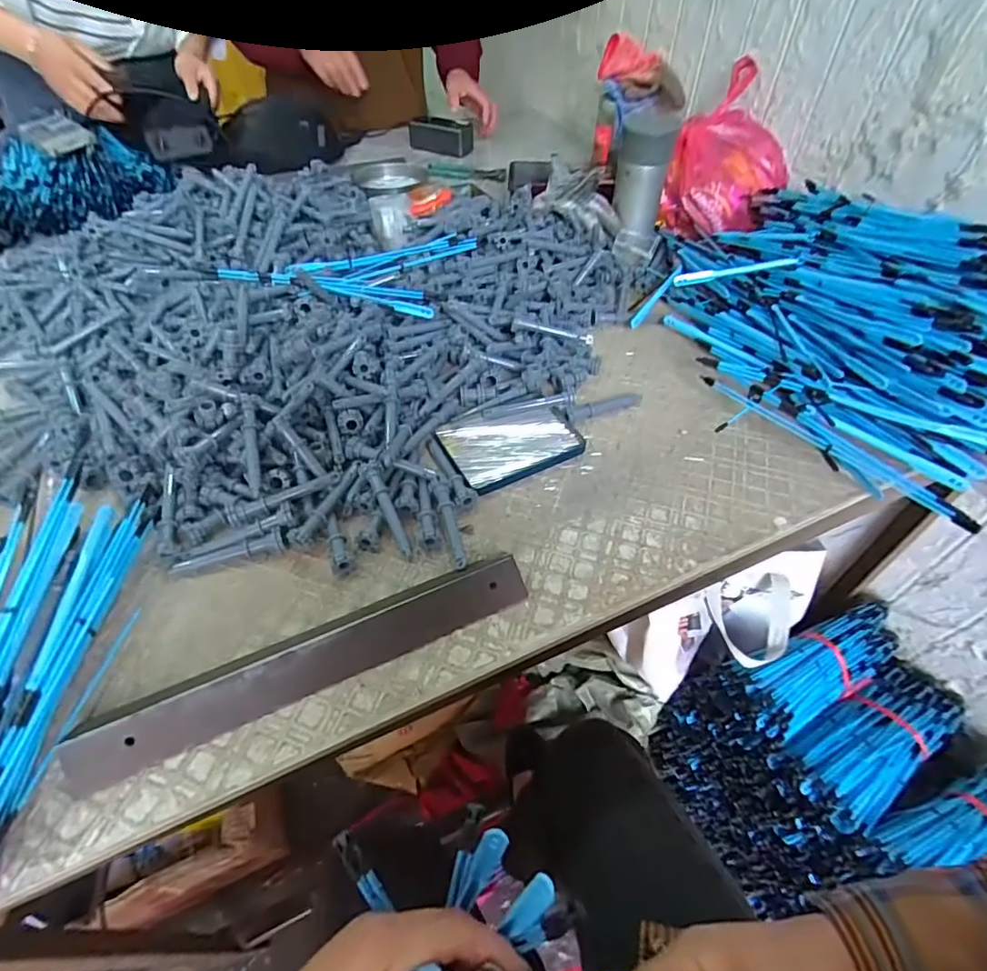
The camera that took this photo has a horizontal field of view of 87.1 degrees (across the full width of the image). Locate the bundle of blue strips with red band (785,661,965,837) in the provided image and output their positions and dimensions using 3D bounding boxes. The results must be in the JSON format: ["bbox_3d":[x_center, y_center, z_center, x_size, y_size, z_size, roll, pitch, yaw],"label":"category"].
[{"bbox_3d":[0.537,0.335,0.710,0.303,0.066,0.112,-23,53,-19],"label":"bundle of blue strips with red band"}]

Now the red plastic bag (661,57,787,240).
[{"bbox_3d":[0.338,-0.471,0.756,0.151,0.180,0.158,-27,55,-22],"label":"red plastic bag"}]

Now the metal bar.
[{"bbox_3d":[-0.127,0.117,0.375,0.313,0.026,0.047,-20,52,-17],"label":"metal bar"}]

